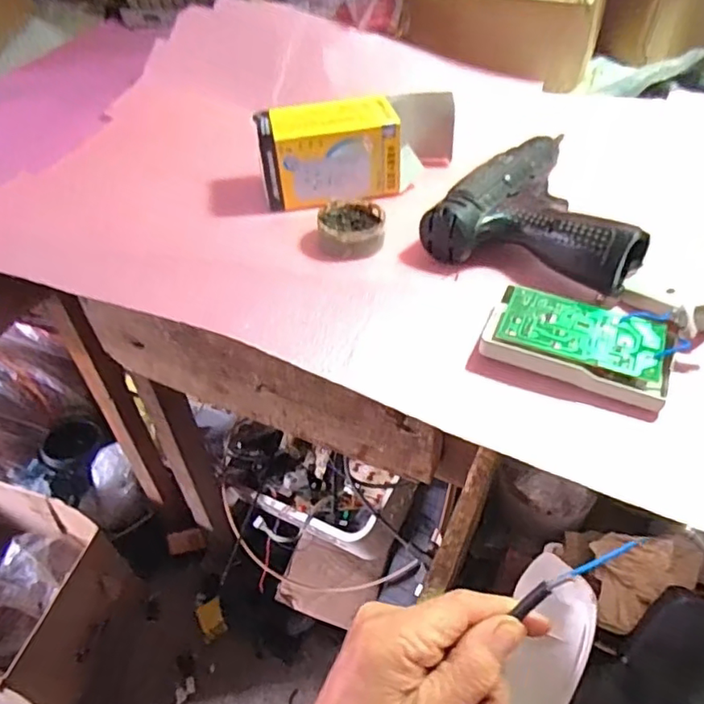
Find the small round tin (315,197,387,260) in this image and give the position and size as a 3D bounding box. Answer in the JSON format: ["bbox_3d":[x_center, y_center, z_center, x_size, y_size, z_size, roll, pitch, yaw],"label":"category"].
[{"bbox_3d":[0.000,-0.100,0.468,0.052,0.021,0.059,2,46,3],"label":"small round tin"}]

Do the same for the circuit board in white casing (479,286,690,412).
[{"bbox_3d":[0.147,-0.007,0.378,0.114,0.021,0.059,16,49,16],"label":"circuit board in white casing"}]

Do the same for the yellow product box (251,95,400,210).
[{"bbox_3d":[-0.022,-0.179,0.511,0.118,0.061,0.068,-10,47,-8],"label":"yellow product box"}]

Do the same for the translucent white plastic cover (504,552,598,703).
[{"bbox_3d":[0.129,0.197,0.383,0.047,0.019,0.114,13,79,13],"label":"translucent white plastic cover"}]

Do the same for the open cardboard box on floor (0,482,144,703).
[{"bbox_3d":[-0.600,0.411,1.008,0.393,0.299,0.269,13,48,13],"label":"open cardboard box on floor"}]

